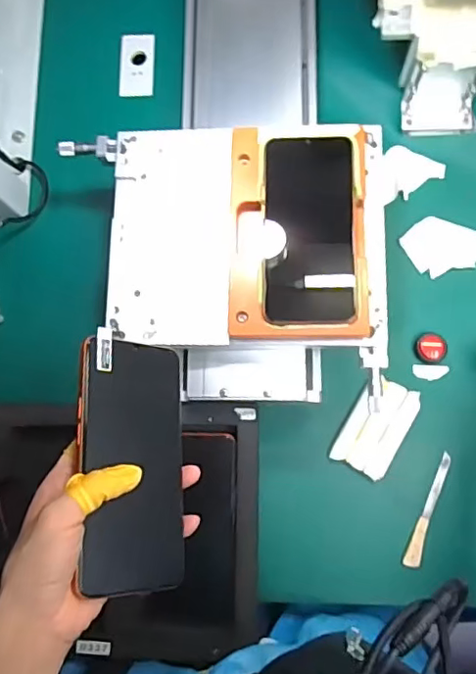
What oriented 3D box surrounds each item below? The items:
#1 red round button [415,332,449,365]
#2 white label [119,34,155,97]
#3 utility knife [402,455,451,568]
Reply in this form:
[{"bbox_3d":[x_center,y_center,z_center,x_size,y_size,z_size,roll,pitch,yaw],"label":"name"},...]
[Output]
[{"bbox_3d":[0.201,0.012,0.582,0.033,0.007,0.032,0,80,2],"label":"red round button"},{"bbox_3d":[-0.118,-0.319,0.664,0.039,0.007,0.076,1,80,2],"label":"white label"},{"bbox_3d":[0.189,0.171,0.557,0.016,0.005,0.114,22,82,5],"label":"utility knife"}]

